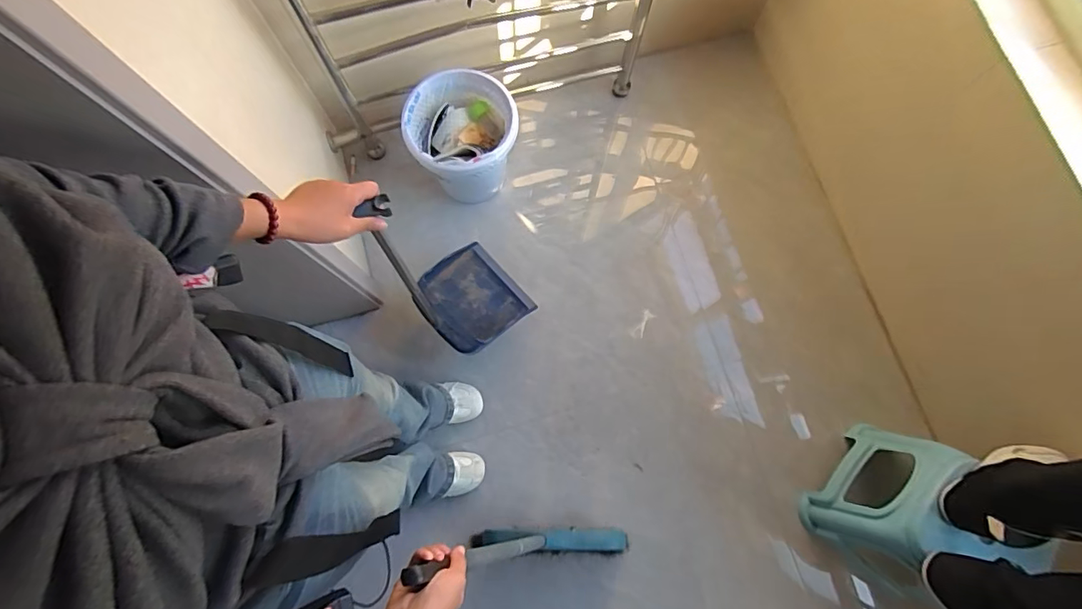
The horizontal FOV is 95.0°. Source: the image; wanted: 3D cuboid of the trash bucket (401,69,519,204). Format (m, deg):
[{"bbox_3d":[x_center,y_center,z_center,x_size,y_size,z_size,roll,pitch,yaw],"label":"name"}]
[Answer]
[{"bbox_3d":[-0.199,-0.414,1.314,0.267,0.270,0.270,0,77,-2],"label":"trash bucket"}]

